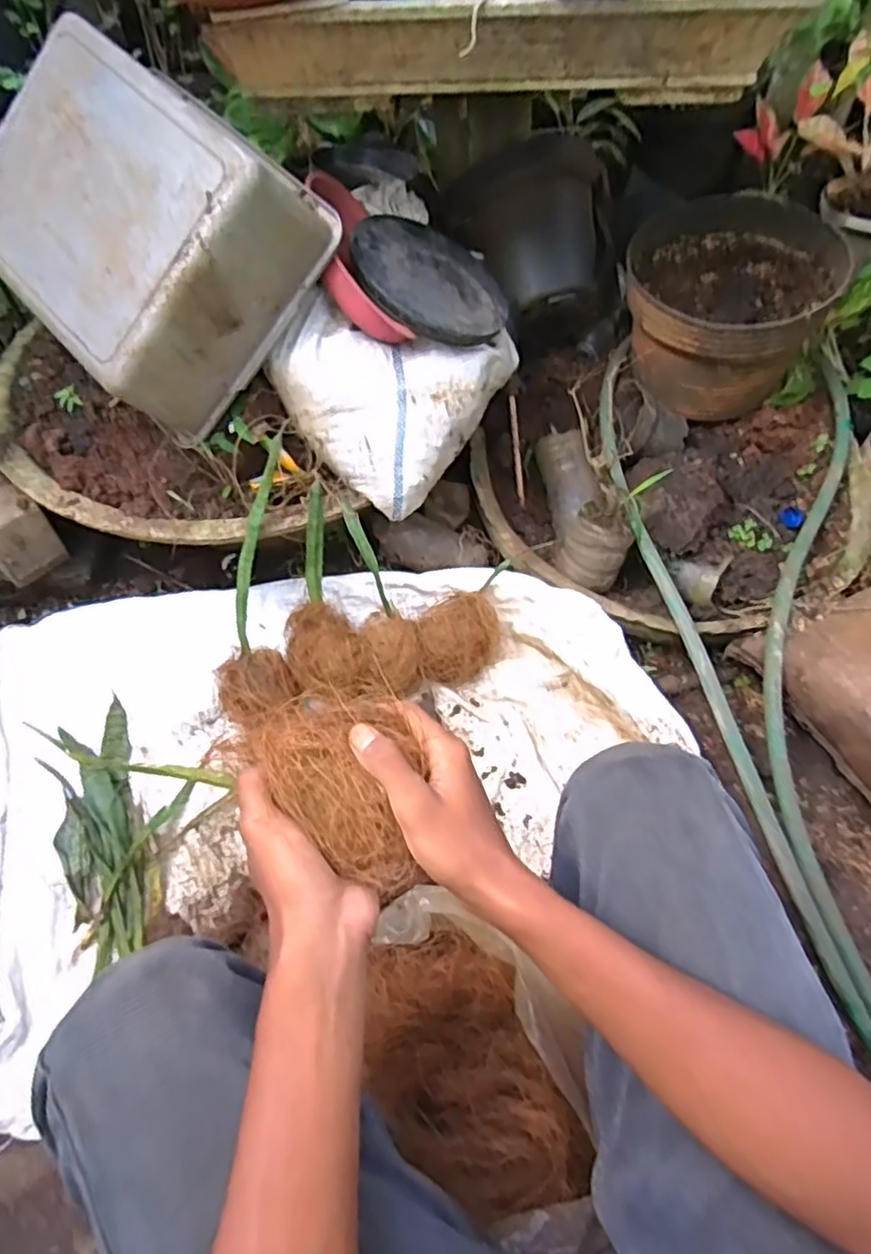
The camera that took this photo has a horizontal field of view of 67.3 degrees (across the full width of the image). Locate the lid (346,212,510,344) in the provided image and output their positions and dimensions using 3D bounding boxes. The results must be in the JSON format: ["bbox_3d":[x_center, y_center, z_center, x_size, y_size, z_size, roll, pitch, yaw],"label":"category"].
[{"bbox_3d":[-0.005,-0.421,0.792,0.196,0.017,0.199,13,58,-21],"label":"lid"}]

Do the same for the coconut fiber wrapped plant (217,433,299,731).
[{"bbox_3d":[-0.219,-0.048,0.806,0.107,0.073,0.348,2,97,2],"label":"coconut fiber wrapped plant"}]

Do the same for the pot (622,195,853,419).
[{"bbox_3d":[0.430,-0.483,0.997,0.285,0.196,0.326,19,60,12],"label":"pot"}]

